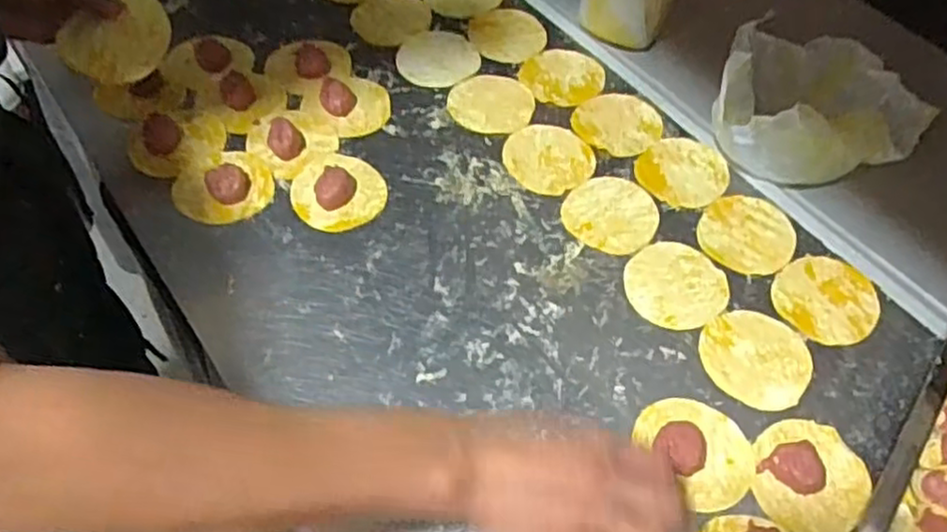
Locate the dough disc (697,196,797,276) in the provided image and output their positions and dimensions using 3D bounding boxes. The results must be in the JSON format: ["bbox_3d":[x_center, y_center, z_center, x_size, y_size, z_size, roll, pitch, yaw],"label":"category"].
[{"bbox_3d":[0.241,-0.029,0.639,0.080,0.004,0.084,2,55,-2],"label":"dough disc"}]

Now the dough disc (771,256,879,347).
[{"bbox_3d":[0.293,0.027,0.603,0.081,0.004,0.084,2,55,-2],"label":"dough disc"}]

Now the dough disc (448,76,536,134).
[{"bbox_3d":[0.018,-0.161,0.719,0.083,0.005,0.078,2,55,-2],"label":"dough disc"}]

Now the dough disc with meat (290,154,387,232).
[{"bbox_3d":[-0.122,-0.071,0.639,0.078,0.016,0.086,-28,61,-21],"label":"dough disc with meat"}]

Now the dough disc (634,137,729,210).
[{"bbox_3d":[0.199,-0.091,0.679,0.078,0.004,0.083,2,55,-2],"label":"dough disc"}]

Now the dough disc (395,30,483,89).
[{"bbox_3d":[-0.036,-0.216,0.751,0.084,0.004,0.083,2,55,-2],"label":"dough disc"}]

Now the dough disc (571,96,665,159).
[{"bbox_3d":[0.141,-0.141,0.713,0.083,0.004,0.081,2,55,-2],"label":"dough disc"}]

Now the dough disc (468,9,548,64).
[{"bbox_3d":[0.038,-0.247,0.775,0.076,0.005,0.083,2,55,-2],"label":"dough disc"}]

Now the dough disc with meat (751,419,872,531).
[{"bbox_3d":[0.238,0.143,0.505,0.074,0.024,0.084,33,59,18],"label":"dough disc with meat"}]

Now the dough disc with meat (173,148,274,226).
[{"bbox_3d":[-0.217,-0.070,0.634,0.081,0.011,0.072,-32,62,-23],"label":"dough disc with meat"}]

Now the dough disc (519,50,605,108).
[{"bbox_3d":[0.092,-0.197,0.747,0.081,0.004,0.082,2,55,-2],"label":"dough disc"}]

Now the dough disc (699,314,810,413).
[{"bbox_3d":[0.222,0.072,0.569,0.083,0.006,0.078,2,55,-2],"label":"dough disc"}]

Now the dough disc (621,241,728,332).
[{"bbox_3d":[0.170,0.015,0.606,0.082,0.004,0.081,2,55,-2],"label":"dough disc"}]

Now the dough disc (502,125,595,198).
[{"bbox_3d":[0.070,-0.104,0.682,0.080,0.004,0.083,2,55,-2],"label":"dough disc"}]

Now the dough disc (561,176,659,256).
[{"bbox_3d":[0.123,-0.047,0.646,0.081,0.004,0.081,2,55,-2],"label":"dough disc"}]

